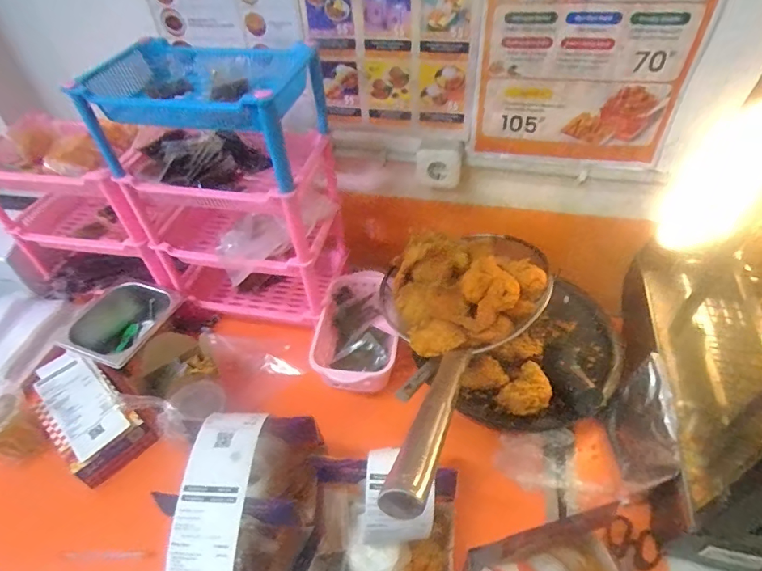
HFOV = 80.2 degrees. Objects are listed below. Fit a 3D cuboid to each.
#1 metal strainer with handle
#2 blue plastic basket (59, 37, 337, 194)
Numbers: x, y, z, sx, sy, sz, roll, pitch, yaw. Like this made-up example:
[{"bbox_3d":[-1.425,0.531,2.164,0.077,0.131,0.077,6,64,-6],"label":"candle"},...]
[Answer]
[{"bbox_3d":[0.098,0.064,0.665,0.261,0.119,0.527,11,34,14],"label":"metal strainer with handle"},{"bbox_3d":[-0.227,-0.261,0.647,0.263,0.140,0.238,1,45,5],"label":"blue plastic basket"}]

